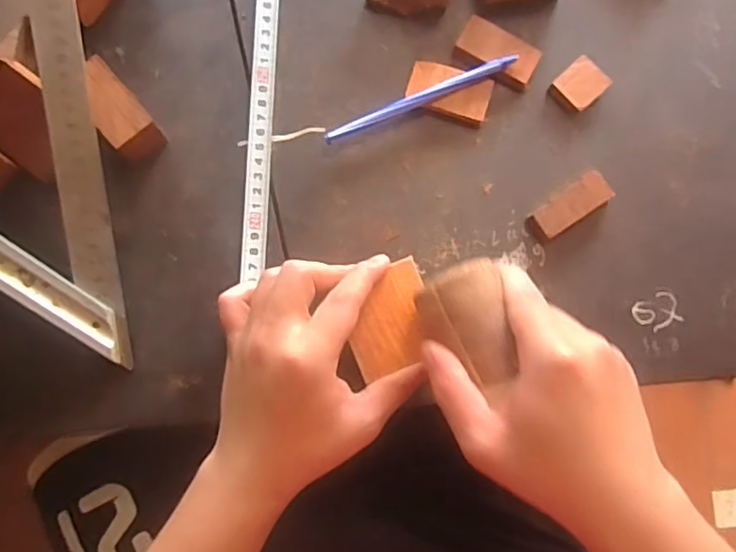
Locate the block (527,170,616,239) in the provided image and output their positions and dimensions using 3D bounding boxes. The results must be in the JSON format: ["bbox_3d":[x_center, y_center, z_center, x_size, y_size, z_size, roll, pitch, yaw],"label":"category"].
[{"bbox_3d":[0.133,-0.045,0.398,0.057,0.012,0.023,-34,85,-6],"label":"block"}]

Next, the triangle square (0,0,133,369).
[{"bbox_3d":[-0.219,-0.067,0.340,0.124,0.014,0.245,-9,95,-23],"label":"triangle square"}]

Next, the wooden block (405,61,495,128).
[{"bbox_3d":[0.054,-0.123,0.405,0.054,0.010,0.031,17,82,0],"label":"wooden block"}]

